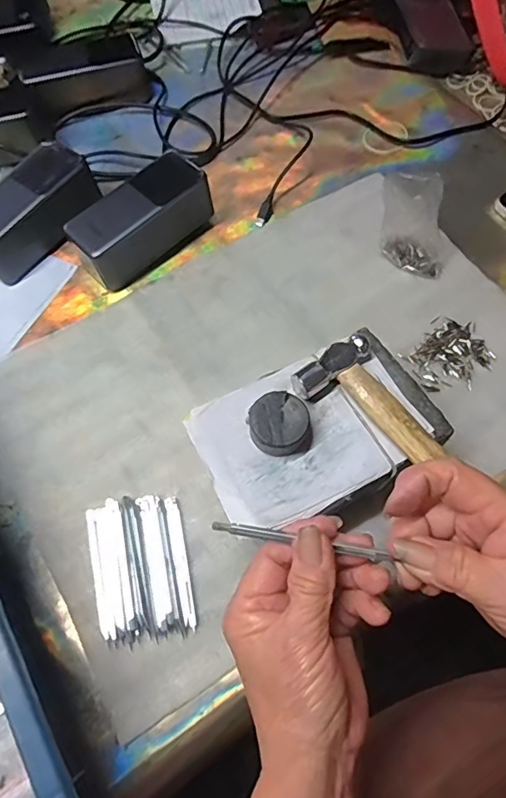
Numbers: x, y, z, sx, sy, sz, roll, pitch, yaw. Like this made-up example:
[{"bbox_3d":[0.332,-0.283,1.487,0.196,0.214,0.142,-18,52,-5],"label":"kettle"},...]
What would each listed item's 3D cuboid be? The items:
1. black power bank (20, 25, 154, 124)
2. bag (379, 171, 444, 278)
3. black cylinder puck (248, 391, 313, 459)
[{"bbox_3d":[-0.181,-0.352,0.552,0.130,0.054,0.064,-26,67,-12],"label":"black power bank"},{"bbox_3d":[0.136,-0.150,0.445,0.053,0.097,0.027,22,64,34],"label":"bag"},{"bbox_3d":[0.018,0.018,0.331,0.038,0.021,0.039,0,65,1],"label":"black cylinder puck"}]

